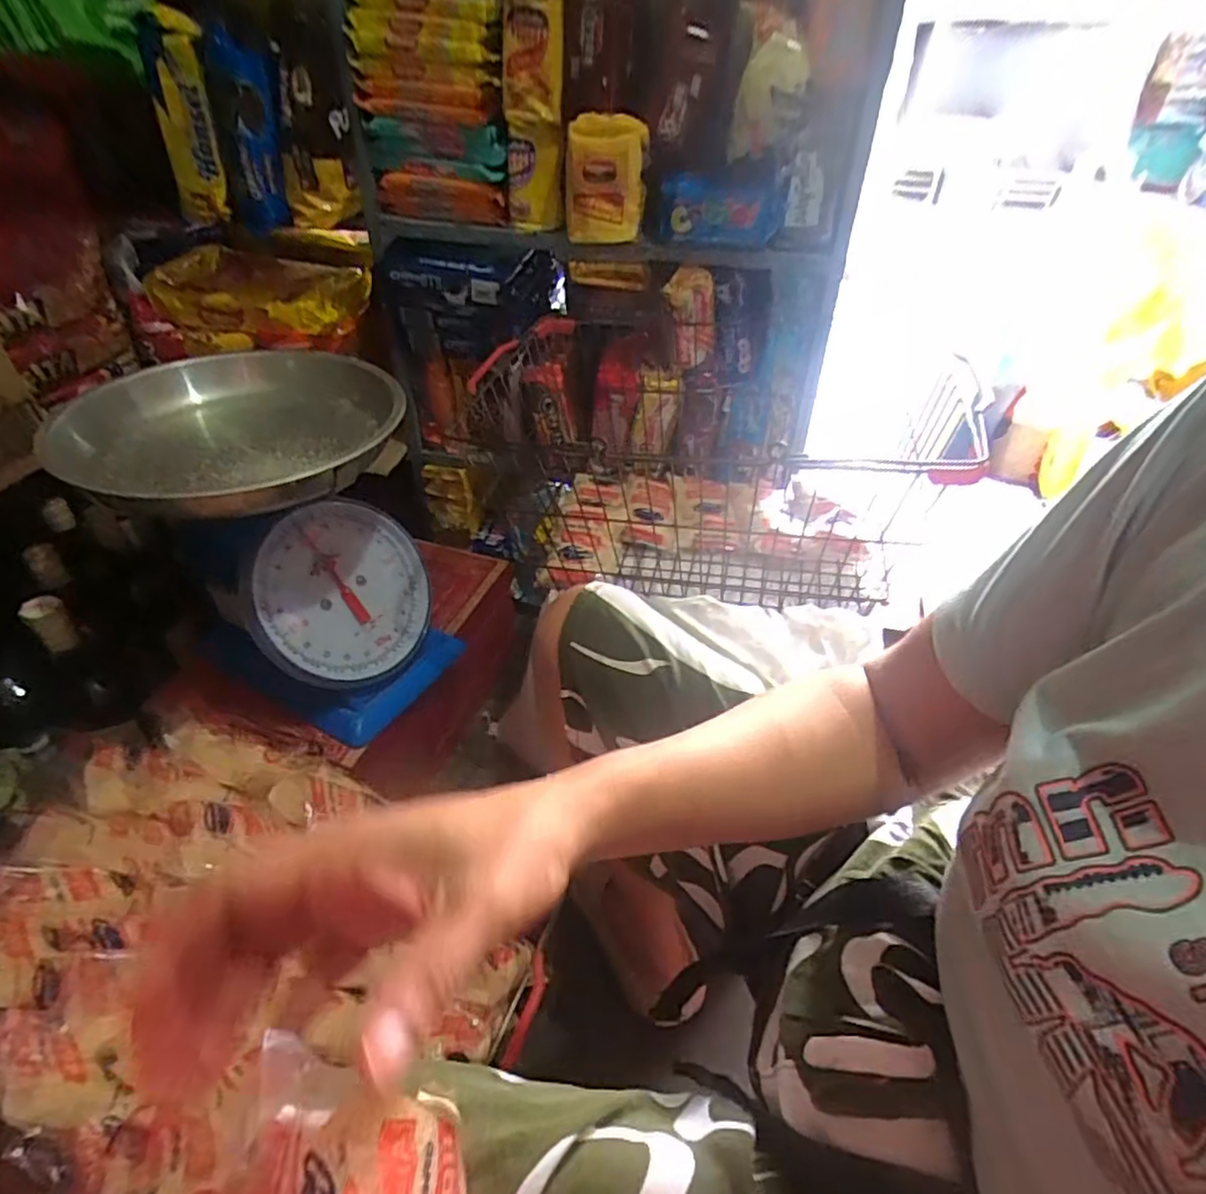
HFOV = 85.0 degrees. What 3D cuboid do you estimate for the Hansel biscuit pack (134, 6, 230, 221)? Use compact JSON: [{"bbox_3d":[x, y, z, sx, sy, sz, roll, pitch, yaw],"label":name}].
[{"bbox_3d":[-0.411,-0.466,0.655,0.052,0.178,0.021,4,48,-15],"label":"Hansel biscuit pack"}]

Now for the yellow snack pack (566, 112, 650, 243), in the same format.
[{"bbox_3d":[0.002,-0.427,0.677,0.081,0.111,0.051,2,39,-1],"label":"yellow snack pack"}]

